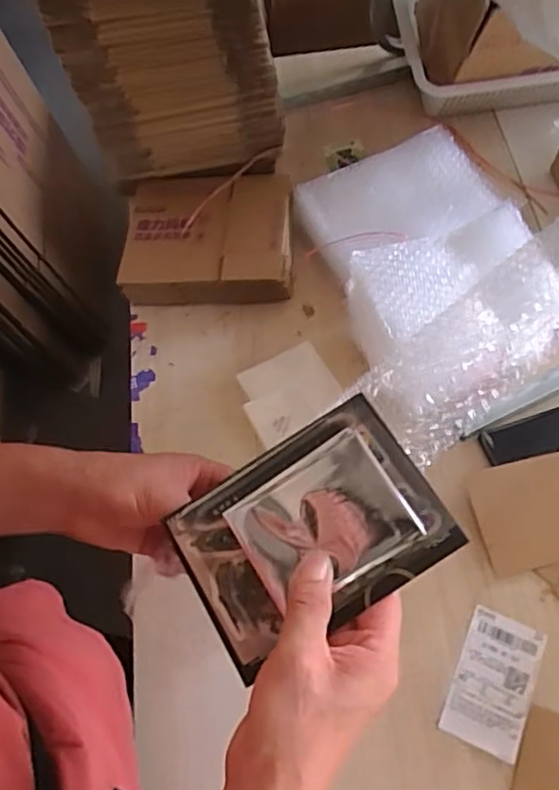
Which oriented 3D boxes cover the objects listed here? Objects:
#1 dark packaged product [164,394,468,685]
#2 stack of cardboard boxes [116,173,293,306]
[{"bbox_3d":[0.016,0.082,0.380,0.152,0.011,0.110,-32,69,0],"label":"dark packaged product"},{"bbox_3d":[-0.104,-0.228,0.885,0.241,0.054,0.199,0,63,3],"label":"stack of cardboard boxes"}]

